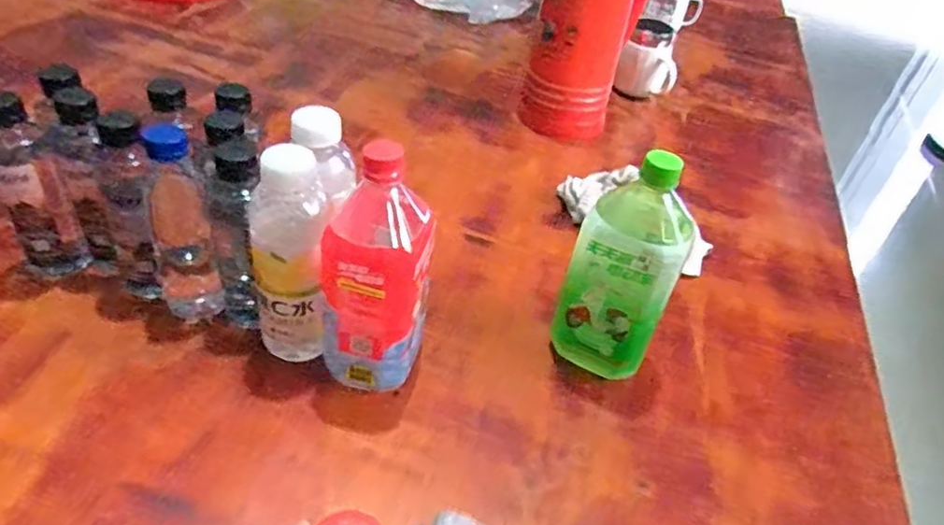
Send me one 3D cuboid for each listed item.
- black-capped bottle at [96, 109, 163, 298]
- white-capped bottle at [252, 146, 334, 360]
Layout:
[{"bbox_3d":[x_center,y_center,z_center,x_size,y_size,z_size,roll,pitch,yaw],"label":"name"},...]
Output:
[{"bbox_3d":[-0.306,-0.048,0.575,0.048,0.170,0.064,-17,46,-26],"label":"black-capped bottle"},{"bbox_3d":[-0.145,0.003,0.520,0.060,0.195,0.052,-6,42,-15],"label":"white-capped bottle"}]

